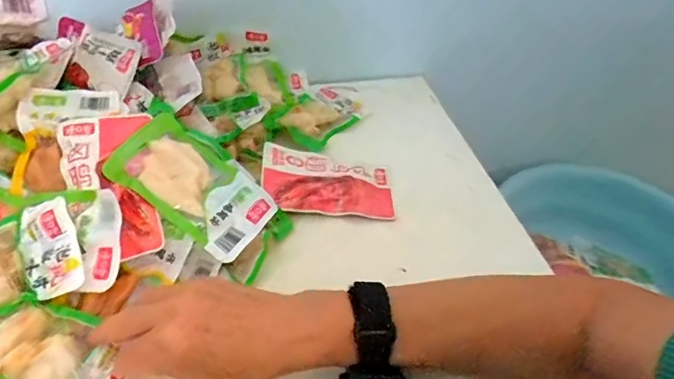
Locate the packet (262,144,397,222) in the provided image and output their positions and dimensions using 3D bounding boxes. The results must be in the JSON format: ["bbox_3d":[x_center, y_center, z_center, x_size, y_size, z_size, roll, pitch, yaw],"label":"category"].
[{"bbox_3d":[-0.009,-0.006,0.483,0.137,0.015,0.075,8,59,-11],"label":"packet"}]

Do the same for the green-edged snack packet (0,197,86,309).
[{"bbox_3d":[-0.263,0.058,0.360,0.114,0.015,0.076,-19,73,-12],"label":"green-edged snack packet"}]

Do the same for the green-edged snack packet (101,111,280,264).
[{"bbox_3d":[-0.128,-0.005,0.417,0.142,0.012,0.085,38,50,1],"label":"green-edged snack packet"}]

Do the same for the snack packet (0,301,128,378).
[{"bbox_3d":[-0.203,0.124,0.327,0.114,0.026,0.072,19,47,13],"label":"snack packet"}]

